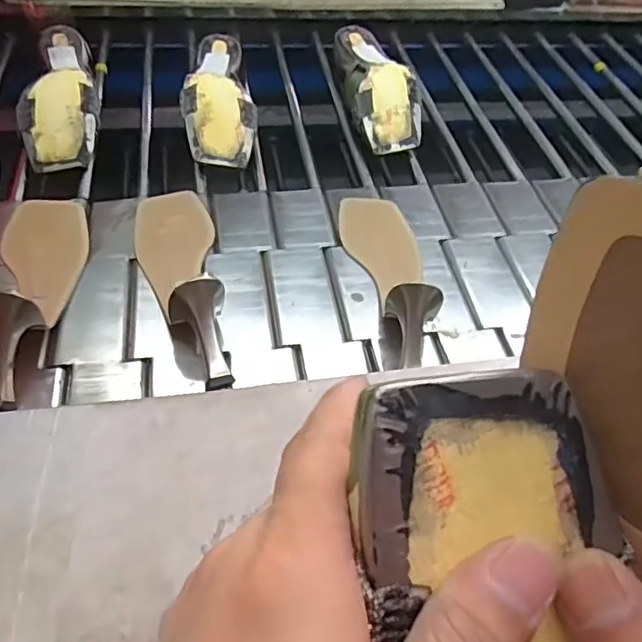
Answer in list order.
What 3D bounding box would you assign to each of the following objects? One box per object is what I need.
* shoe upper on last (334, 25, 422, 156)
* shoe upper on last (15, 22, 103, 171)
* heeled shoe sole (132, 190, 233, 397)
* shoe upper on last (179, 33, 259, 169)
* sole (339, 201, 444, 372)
[{"bbox_3d":[0.071,-0.308,0.796,0.082,0.070,0.229,-2,49,-8],"label":"shoe upper on last"},{"bbox_3d":[-0.305,-0.264,0.712,0.084,0.073,0.216,-11,51,-16],"label":"shoe upper on last"},{"bbox_3d":[-0.130,-0.053,0.553,0.072,0.059,0.256,-7,50,-12],"label":"heeled shoe sole"},{"bbox_3d":[-0.124,-0.271,0.737,0.080,0.072,0.220,-3,49,-9],"label":"shoe upper on last"},{"bbox_3d":[0.065,-0.061,0.583,0.076,0.059,0.238,1,49,-6],"label":"sole"}]

